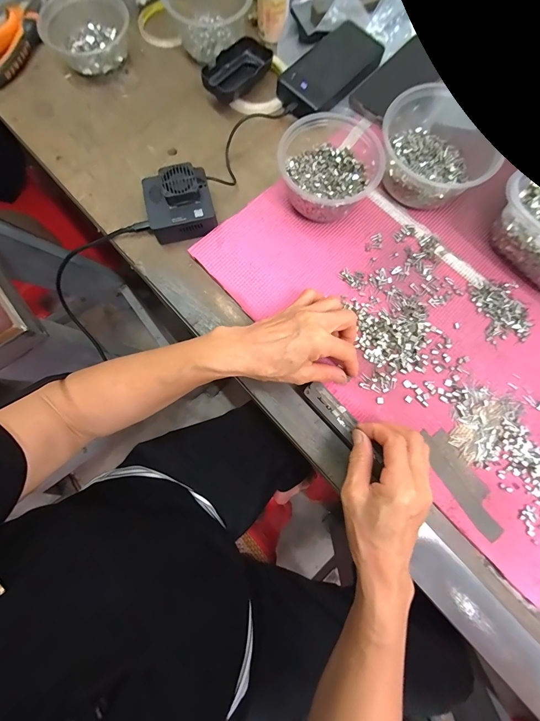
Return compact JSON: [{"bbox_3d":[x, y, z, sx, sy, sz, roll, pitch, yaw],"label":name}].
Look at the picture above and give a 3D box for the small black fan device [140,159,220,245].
[{"bbox_3d":[-0.110,-0.188,0.374,0.078,0.041,0.073,-14,79,-5],"label":"small black fan device"}]

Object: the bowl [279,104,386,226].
[{"bbox_3d":[0.071,-0.228,0.368,0.120,0.063,0.123,0,78,-2],"label":"bowl"}]

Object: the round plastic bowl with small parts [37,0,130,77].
[{"bbox_3d":[-0.247,-0.446,0.427,0.117,0.045,0.097,-27,80,-7],"label":"round plastic bowl with small parts"}]

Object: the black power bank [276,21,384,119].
[{"bbox_3d":[0.084,-0.398,0.424,0.075,0.022,0.169,44,80,7],"label":"black power bank"}]

